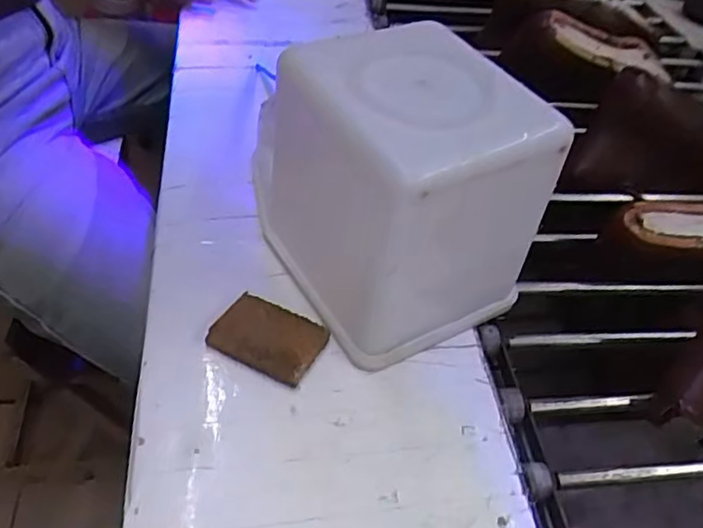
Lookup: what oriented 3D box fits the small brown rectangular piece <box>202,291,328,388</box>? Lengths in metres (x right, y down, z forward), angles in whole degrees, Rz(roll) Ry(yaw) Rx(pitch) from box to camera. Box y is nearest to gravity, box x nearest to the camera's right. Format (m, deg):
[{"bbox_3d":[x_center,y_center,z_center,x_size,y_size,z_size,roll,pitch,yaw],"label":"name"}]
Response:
[{"bbox_3d":[-0.056,0.051,0.436,0.070,0.012,0.049,23,49,15],"label":"small brown rectangular piece"}]

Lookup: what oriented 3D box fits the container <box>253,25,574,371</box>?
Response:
[{"bbox_3d":[0.032,-0.052,0.441,0.141,0.164,0.155,-21,52,-23],"label":"container"}]

